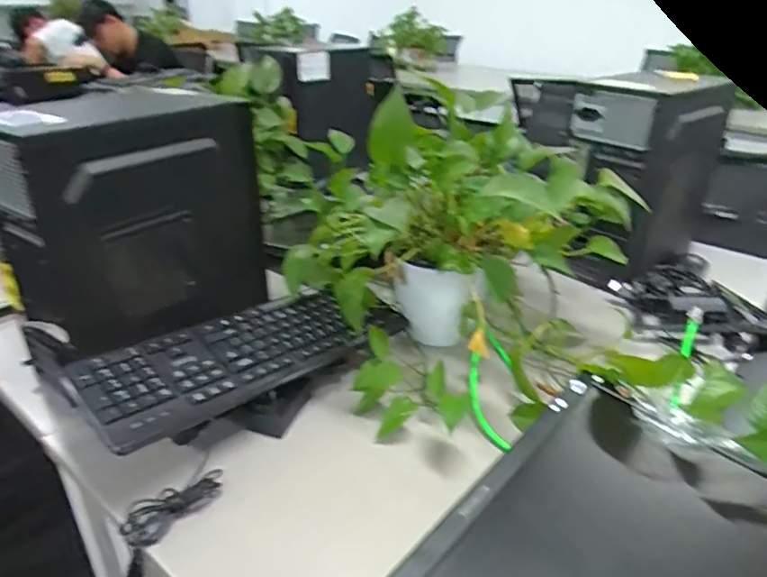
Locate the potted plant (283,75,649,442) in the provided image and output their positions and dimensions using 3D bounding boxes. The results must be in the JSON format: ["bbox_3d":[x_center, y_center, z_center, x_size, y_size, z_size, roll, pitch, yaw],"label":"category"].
[{"bbox_3d":[0.110,-0.047,0.763,0.391,0.312,0.309,-18,34,-32],"label":"potted plant"}]

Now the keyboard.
[{"bbox_3d":[-0.156,0.071,0.708,0.129,0.020,0.413,39,36,27],"label":"keyboard"}]

